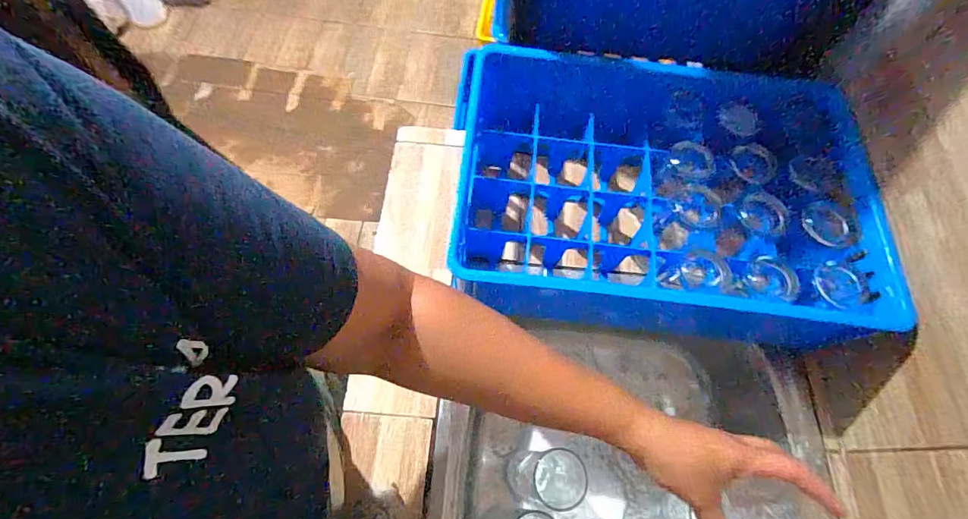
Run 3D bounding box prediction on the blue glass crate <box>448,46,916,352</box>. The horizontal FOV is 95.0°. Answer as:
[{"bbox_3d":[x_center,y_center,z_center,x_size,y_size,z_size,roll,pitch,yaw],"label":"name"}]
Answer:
[{"bbox_3d":[0.210,-0.078,0.581,0.458,0.142,0.330,7,65,-1],"label":"blue glass crate"}]

